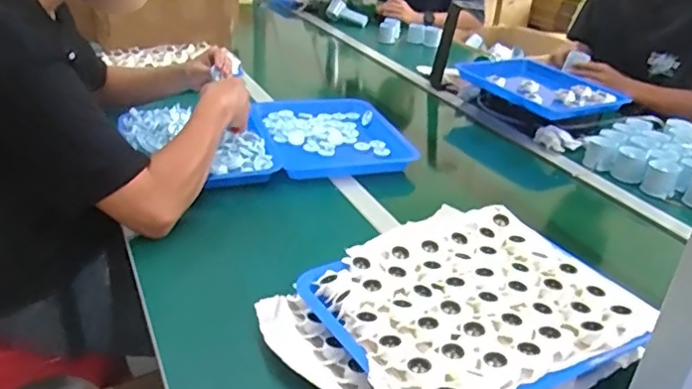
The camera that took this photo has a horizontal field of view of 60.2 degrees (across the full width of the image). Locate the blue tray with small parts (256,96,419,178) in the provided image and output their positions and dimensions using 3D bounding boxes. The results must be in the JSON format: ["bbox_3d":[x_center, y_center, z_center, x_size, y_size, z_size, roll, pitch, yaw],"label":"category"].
[{"bbox_3d":[-0.035,-0.132,1.201,0.256,0.029,0.384,-5,30,-16],"label":"blue tray with small parts"}]

